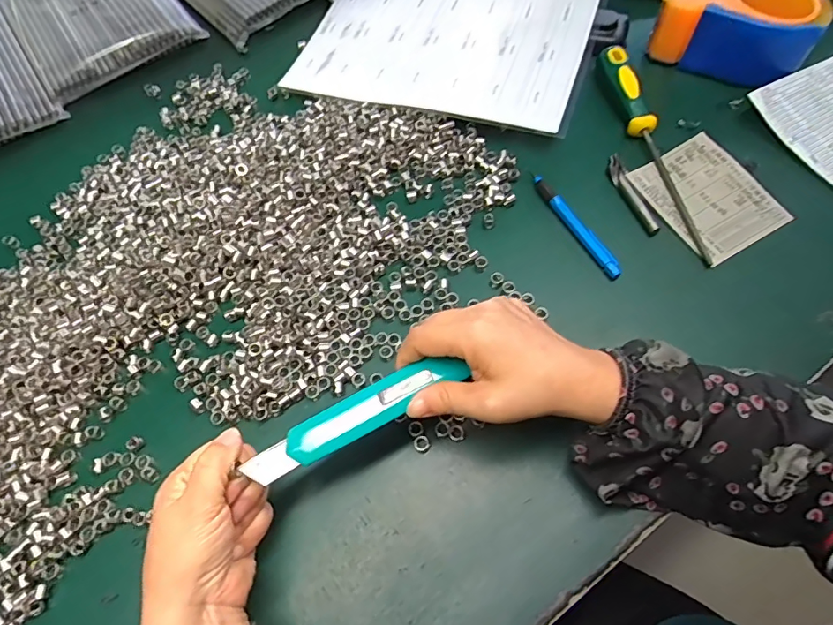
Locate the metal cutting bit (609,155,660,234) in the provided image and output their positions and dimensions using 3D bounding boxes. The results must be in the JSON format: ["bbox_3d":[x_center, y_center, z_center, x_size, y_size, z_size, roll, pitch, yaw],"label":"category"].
[{"bbox_3d":[0.185,-0.103,0.427,0.011,0.009,0.085,-14,64,-3],"label":"metal cutting bit"}]

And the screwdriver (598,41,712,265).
[{"bbox_3d":[0.206,-0.150,0.435,0.023,0.024,0.237,-9,64,-1],"label":"screwdriver"}]

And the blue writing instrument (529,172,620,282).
[{"bbox_3d":[0.134,-0.076,0.418,0.012,0.012,0.116,-26,65,-9],"label":"blue writing instrument"}]

